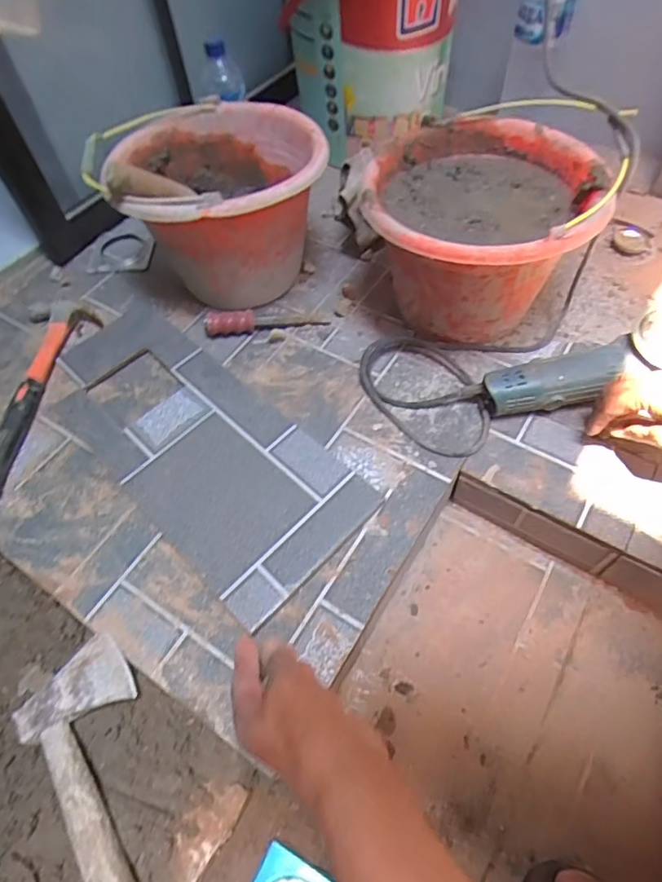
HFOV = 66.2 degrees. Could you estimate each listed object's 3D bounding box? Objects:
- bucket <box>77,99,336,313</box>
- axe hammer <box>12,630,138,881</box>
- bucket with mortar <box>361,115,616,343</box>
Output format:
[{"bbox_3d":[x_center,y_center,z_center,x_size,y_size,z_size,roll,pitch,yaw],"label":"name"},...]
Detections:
[{"bbox_3d":[-0.160,-0.339,0.759,0.312,0.208,0.269,-3,57,3],"label":"bucket"},{"bbox_3d":[-0.190,0.340,0.447,0.103,0.026,0.322,-28,59,-13],"label":"axe hammer"},{"bbox_3d":[0.193,-0.262,0.681,0.265,0.192,0.289,-2,57,3],"label":"bucket with mortar"}]

